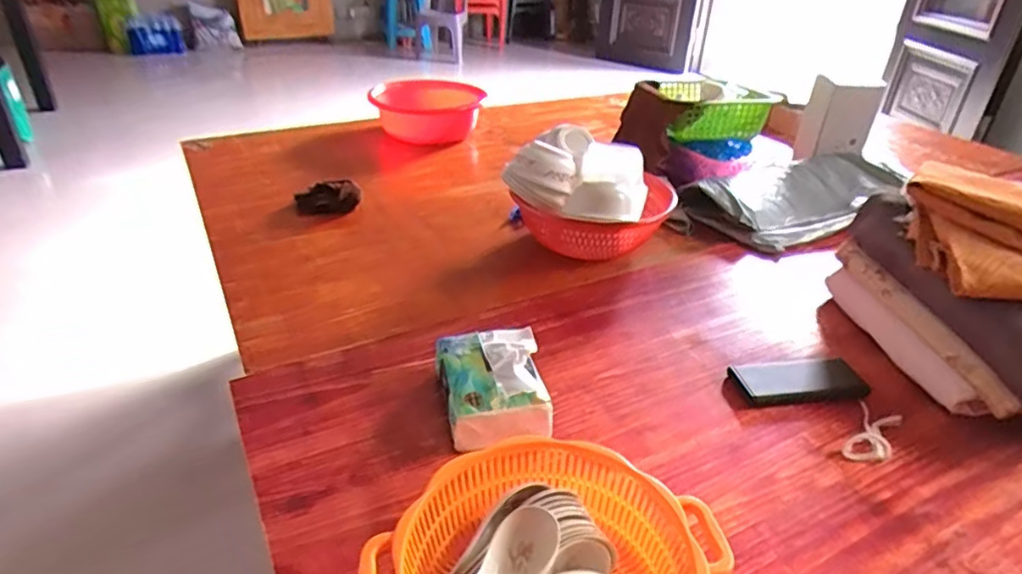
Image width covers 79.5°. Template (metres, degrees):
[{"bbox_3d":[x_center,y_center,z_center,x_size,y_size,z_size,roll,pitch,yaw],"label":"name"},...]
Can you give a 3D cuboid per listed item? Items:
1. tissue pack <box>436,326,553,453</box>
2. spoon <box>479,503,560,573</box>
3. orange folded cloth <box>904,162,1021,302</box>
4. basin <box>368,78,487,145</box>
[{"bbox_3d":[-0.019,0.109,0.663,0.109,0.064,0.144,-5,32,-11],"label":"tissue pack"},{"bbox_3d":[-0.015,0.206,0.443,0.122,0.025,0.044,-23,39,-35],"label":"spoon"},{"bbox_3d":[0.601,-0.060,0.706,0.246,0.074,0.200,10,32,13],"label":"orange folded cloth"},{"bbox_3d":[-0.209,-0.443,1.532,0.255,0.094,0.272,1,31,-1],"label":"basin"}]

